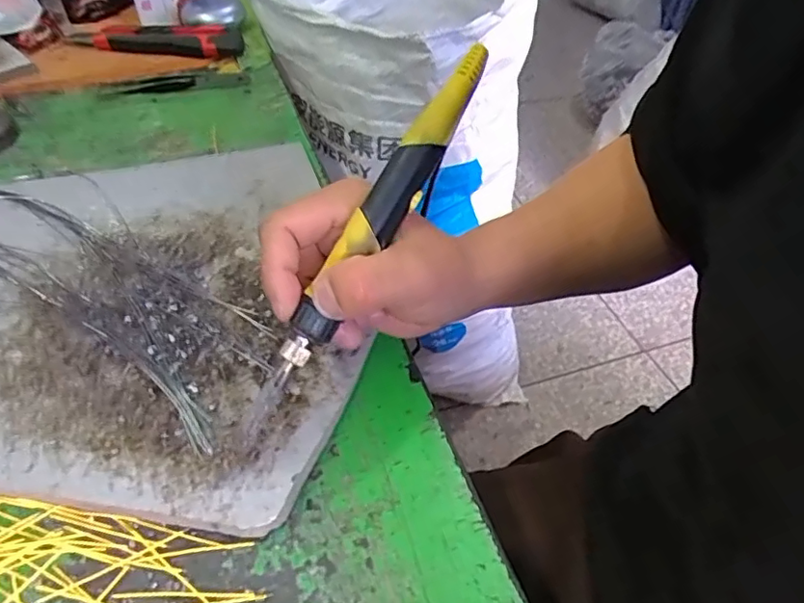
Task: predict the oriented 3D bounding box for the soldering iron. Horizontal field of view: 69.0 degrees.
[{"bbox_3d":[-0.013,-0.027,0.247,0.020,0.018,0.186,31,87,23],"label":"soldering iron"}]

